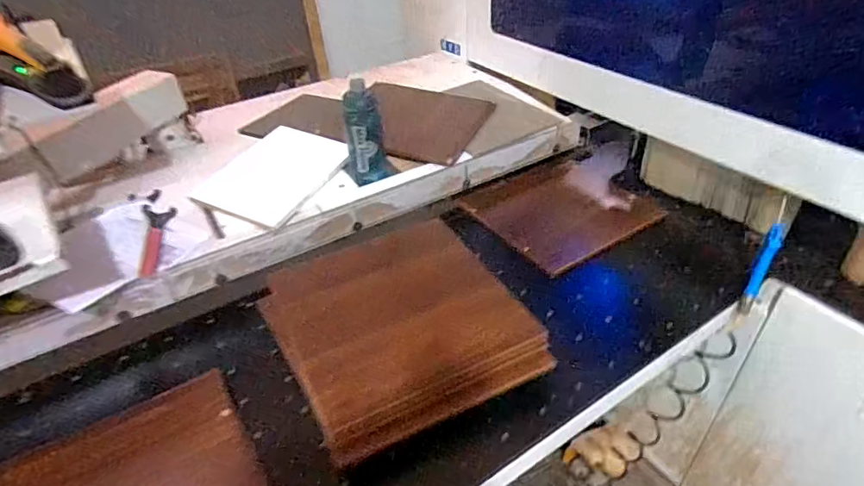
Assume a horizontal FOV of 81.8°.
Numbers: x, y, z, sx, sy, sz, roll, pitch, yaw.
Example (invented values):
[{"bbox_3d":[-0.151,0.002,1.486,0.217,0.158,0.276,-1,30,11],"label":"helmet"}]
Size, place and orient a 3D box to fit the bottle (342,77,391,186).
[{"bbox_3d":[-0.161,-0.261,1.181,0.095,0.235,0.104,-10,38,-8],"label":"bottle"}]

